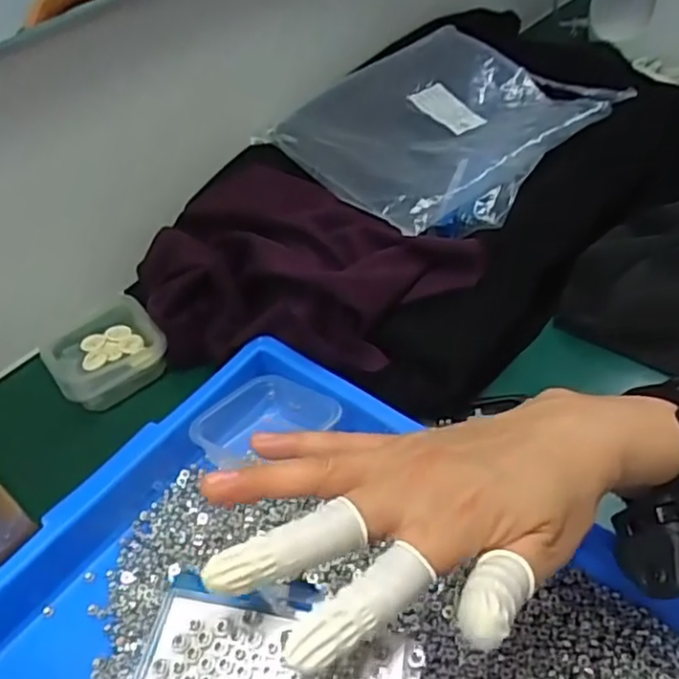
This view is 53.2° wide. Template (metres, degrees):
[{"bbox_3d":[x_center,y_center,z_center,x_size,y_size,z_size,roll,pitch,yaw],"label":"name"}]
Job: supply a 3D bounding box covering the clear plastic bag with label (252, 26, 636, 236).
[{"bbox_3d":[0.089,-0.195,0.606,0.226,0.025,0.271,33,59,31],"label":"clear plastic bag with label"}]

